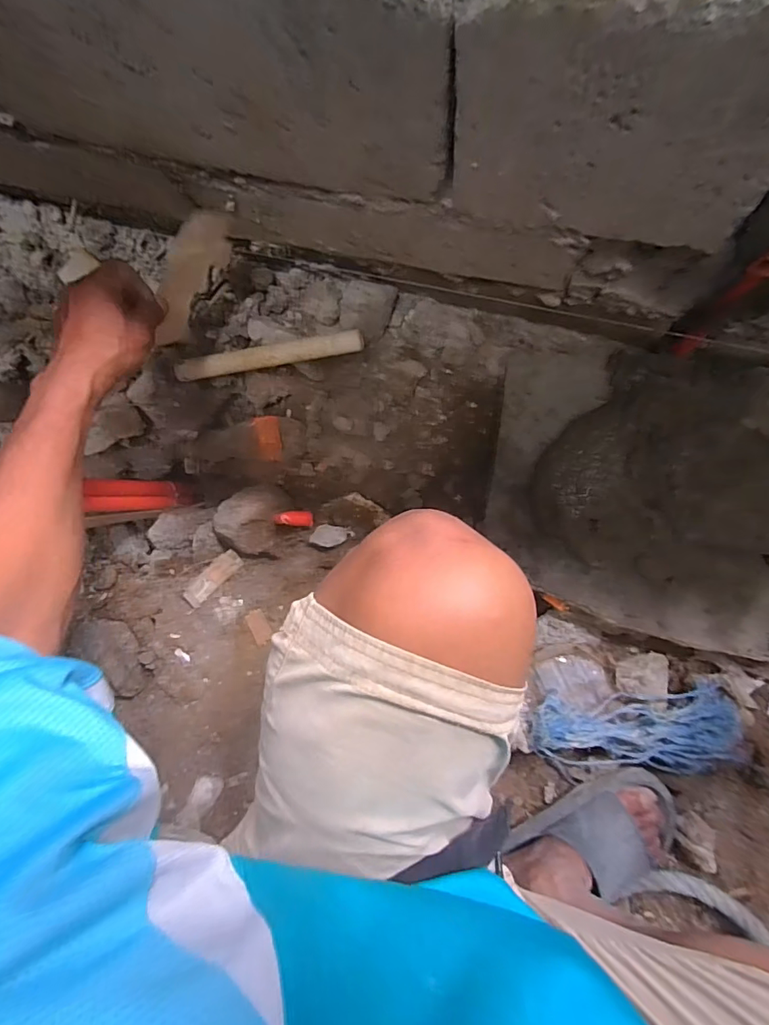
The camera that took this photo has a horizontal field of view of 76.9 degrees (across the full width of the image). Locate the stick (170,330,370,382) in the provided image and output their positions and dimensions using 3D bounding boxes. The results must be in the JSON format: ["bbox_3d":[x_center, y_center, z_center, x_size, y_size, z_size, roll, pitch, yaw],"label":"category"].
[{"bbox_3d":[-0.143,-0.190,0.591,0.233,0.016,0.024,-7,93,8],"label":"stick"}]

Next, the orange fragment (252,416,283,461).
[{"bbox_3d":[-0.166,-0.105,0.698,0.035,0.008,0.075,7,134,7],"label":"orange fragment"}]

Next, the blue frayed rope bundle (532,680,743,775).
[{"bbox_3d":[0.312,0.277,0.604,0.254,0.042,0.108,-4,93,8],"label":"blue frayed rope bundle"}]

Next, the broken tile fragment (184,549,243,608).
[{"bbox_3d":[-0.248,0.095,0.700,0.098,0.011,0.030,-44,88,8],"label":"broken tile fragment"}]

